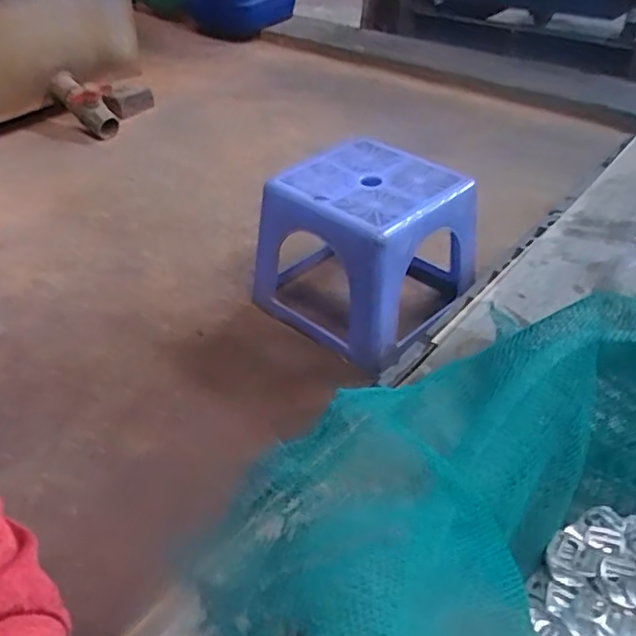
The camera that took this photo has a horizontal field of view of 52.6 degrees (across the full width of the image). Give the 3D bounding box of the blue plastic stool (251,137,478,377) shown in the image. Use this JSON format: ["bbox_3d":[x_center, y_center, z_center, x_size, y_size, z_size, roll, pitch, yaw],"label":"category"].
[{"bbox_3d":[0.070,-0.106,0.934,0.247,0.207,0.255,31,49,34],"label":"blue plastic stool"}]

